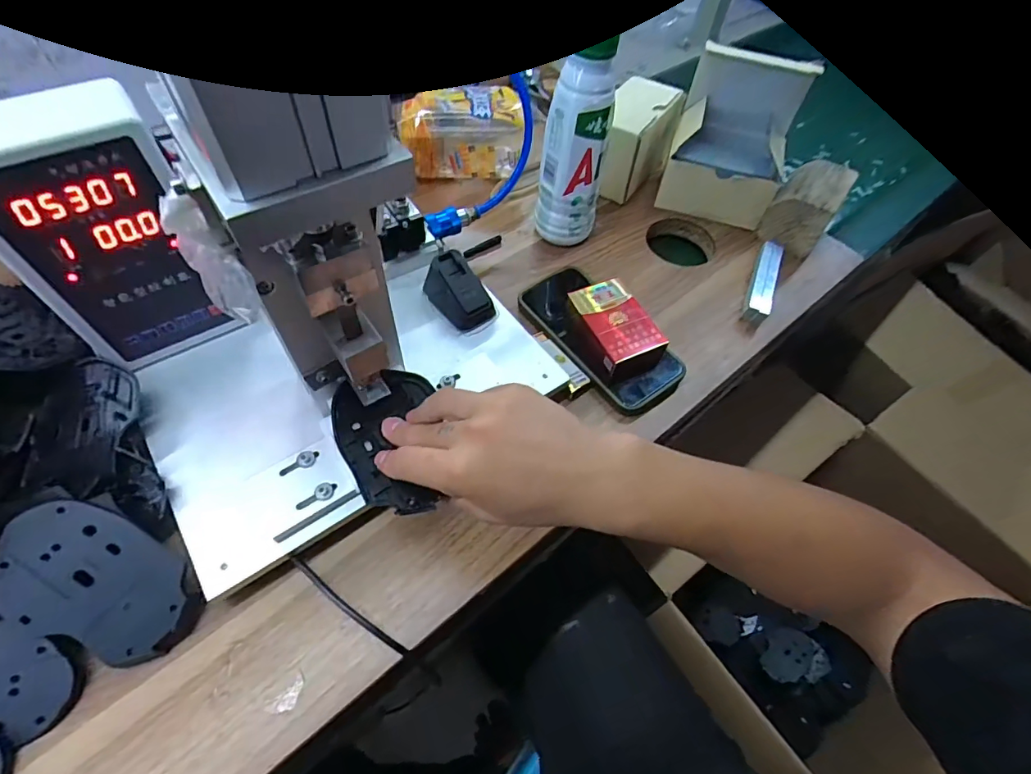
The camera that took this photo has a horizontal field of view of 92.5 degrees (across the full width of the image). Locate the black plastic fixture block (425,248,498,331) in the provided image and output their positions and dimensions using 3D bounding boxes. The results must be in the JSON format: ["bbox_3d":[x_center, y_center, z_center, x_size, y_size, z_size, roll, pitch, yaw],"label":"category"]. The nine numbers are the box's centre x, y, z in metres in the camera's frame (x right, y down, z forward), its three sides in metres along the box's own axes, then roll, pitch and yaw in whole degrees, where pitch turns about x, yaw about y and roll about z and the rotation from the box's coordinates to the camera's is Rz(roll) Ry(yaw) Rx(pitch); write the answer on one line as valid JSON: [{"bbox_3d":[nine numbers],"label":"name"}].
[{"bbox_3d":[-0.051,-0.086,0.440,0.038,0.039,0.064,-31,65,-22],"label":"black plastic fixture block"}]

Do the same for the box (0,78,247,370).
[{"bbox_3d":[-0.278,-0.103,0.342,0.104,0.164,0.060,-28,64,-21],"label":"box"}]

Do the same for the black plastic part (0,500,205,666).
[{"bbox_3d":[-0.255,0.120,0.304,0.115,0.009,0.068,33,68,-10],"label":"black plastic part"}]

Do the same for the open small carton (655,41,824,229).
[{"bbox_3d":[0.239,-0.273,0.550,0.113,0.147,0.119,17,58,6],"label":"open small carton"}]

